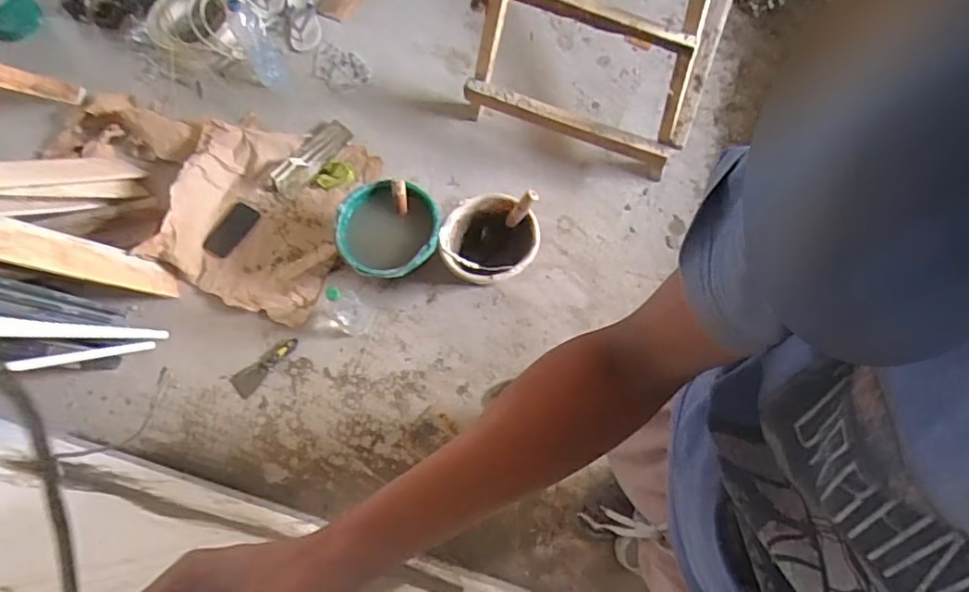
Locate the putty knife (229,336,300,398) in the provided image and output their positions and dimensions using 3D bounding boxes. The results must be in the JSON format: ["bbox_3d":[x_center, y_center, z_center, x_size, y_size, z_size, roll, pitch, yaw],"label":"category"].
[{"bbox_3d":[-0.599,0.185,1.559,0.063,0.022,0.198,41,77,13],"label":"putty knife"}]

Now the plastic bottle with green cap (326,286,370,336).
[{"bbox_3d":[-0.357,0.022,1.452,0.080,0.282,0.085,0,72,1],"label":"plastic bottle with green cap"}]

